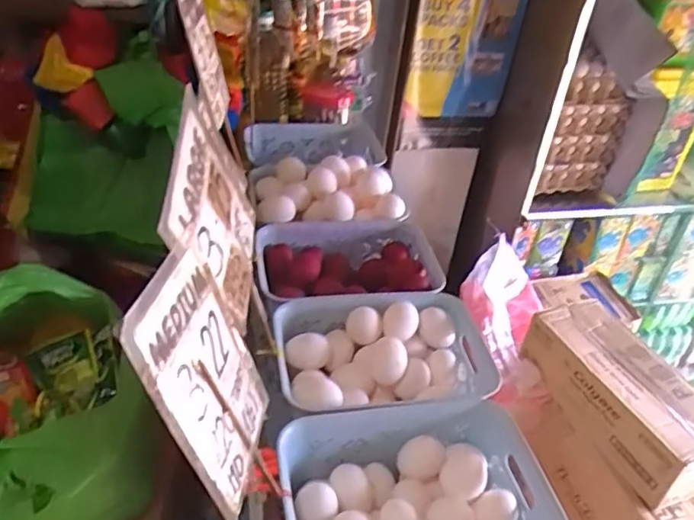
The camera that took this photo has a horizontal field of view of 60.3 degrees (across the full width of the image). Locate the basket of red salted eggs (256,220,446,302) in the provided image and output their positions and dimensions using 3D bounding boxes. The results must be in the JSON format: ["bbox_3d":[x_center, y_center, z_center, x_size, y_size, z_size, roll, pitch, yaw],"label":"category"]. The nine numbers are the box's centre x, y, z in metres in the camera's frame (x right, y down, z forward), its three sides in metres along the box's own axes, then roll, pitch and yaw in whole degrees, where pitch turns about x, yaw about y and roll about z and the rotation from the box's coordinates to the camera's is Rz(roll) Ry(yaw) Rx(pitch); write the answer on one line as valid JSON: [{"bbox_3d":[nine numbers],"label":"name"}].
[{"bbox_3d":[0.006,0.021,0.843,0.257,0.069,0.185,0,36,-10],"label":"basket of red salted eggs"}]

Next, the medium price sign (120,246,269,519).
[{"bbox_3d":[-0.100,0.081,0.435,0.008,0.186,0.125,-11,32,12],"label":"medium price sign"}]

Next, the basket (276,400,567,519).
[{"bbox_3d":[0.072,0.232,0.572,0.263,0.082,0.171,-2,37,-13],"label":"basket"}]

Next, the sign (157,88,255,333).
[{"bbox_3d":[-0.108,-0.031,0.504,0.007,0.184,0.130,-4,59,8],"label":"sign"}]

